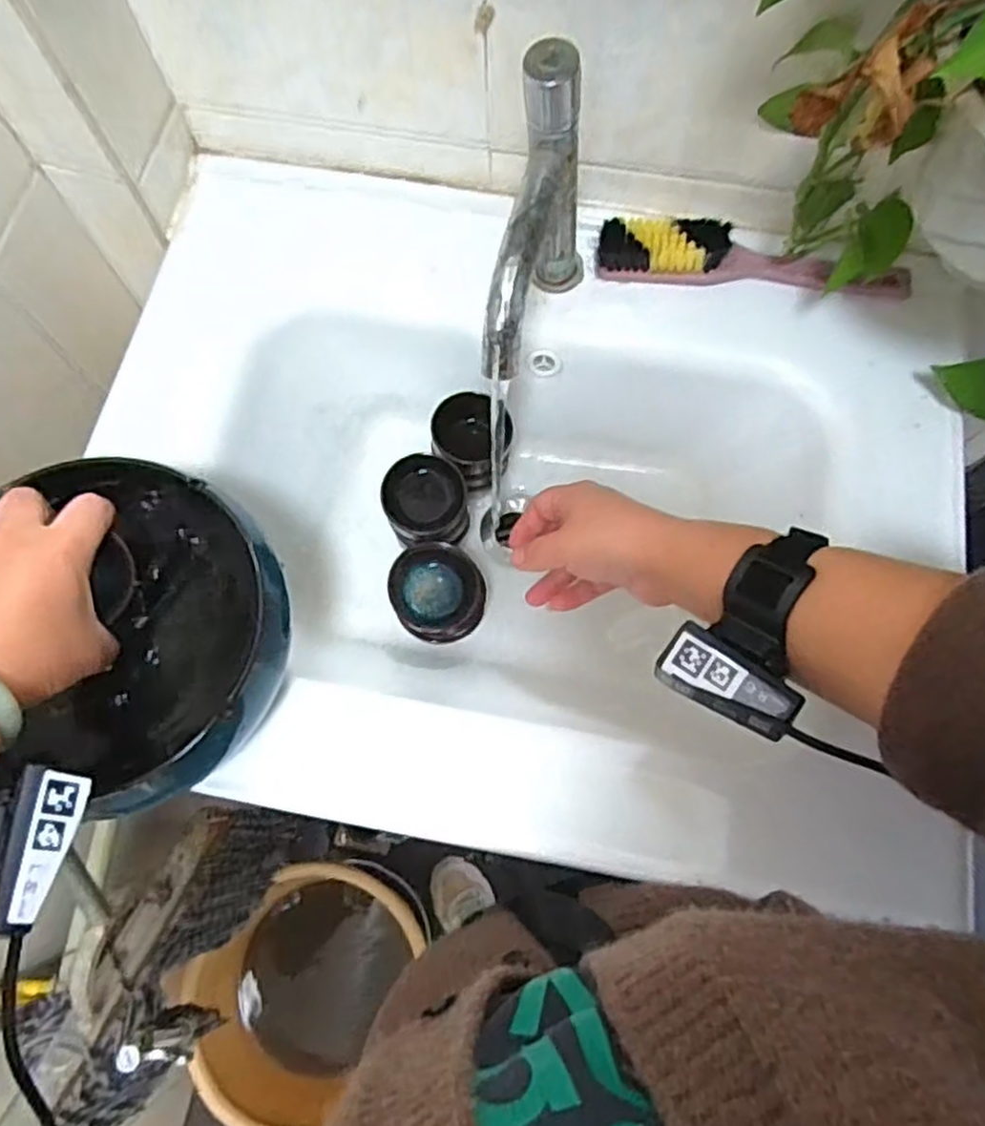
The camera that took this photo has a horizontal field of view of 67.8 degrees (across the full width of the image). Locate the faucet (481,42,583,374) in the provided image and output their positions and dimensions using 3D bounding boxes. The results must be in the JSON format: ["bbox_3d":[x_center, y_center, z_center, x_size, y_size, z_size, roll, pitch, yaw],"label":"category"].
[{"bbox_3d":[0.032,-0.190,0.447,0.054,0.182,0.158,8,70,1],"label":"faucet"}]

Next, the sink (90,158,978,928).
[{"bbox_3d":[0.013,-0.019,0.550,0.580,0.148,0.419,11,70,3],"label":"sink"}]

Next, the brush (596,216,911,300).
[{"bbox_3d":[0.191,-0.220,0.532,0.225,0.037,0.032,8,70,1],"label":"brush"}]

